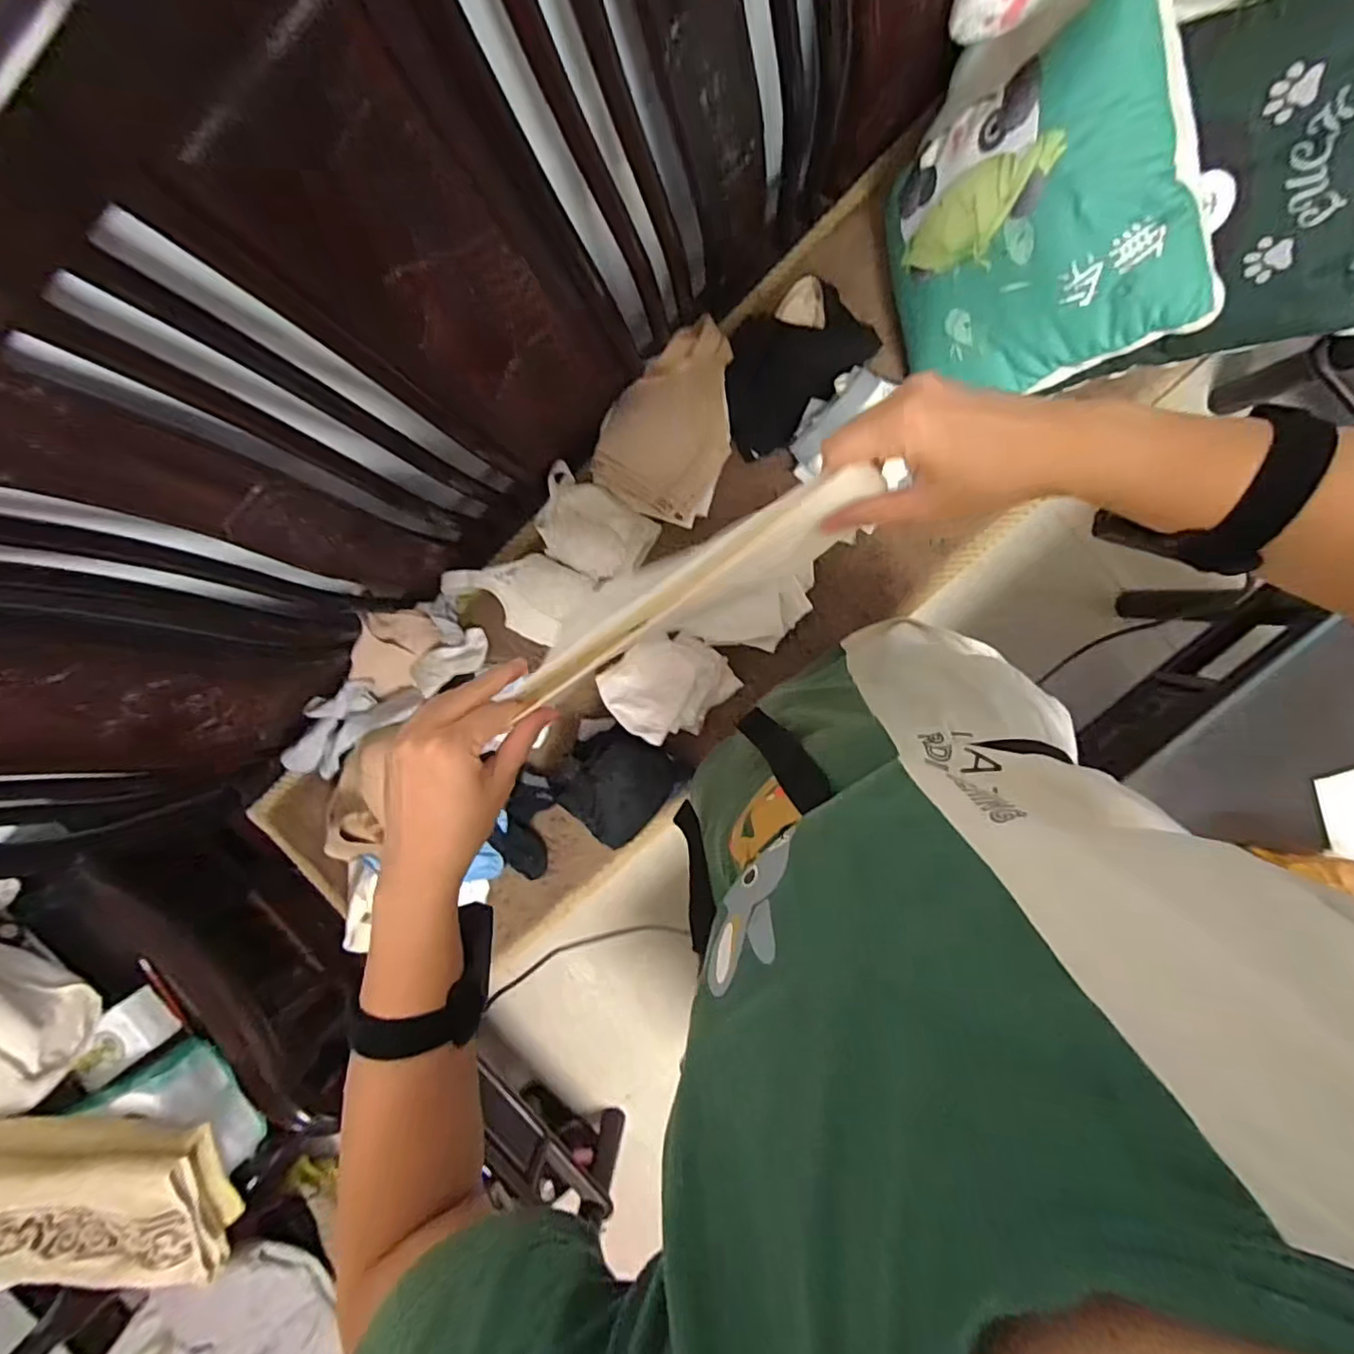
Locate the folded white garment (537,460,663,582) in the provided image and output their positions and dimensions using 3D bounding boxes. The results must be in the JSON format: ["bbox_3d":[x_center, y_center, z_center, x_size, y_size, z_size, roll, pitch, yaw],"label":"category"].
[{"bbox_3d":[-0.130,-0.219,0.911,0.179,0.021,0.122,32,99,1],"label":"folded white garment"}]

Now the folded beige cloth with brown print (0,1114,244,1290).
[{"bbox_3d":[-0.764,0.656,0.772,0.364,0.079,0.192,-2,97,6],"label":"folded beige cloth with brown print"}]

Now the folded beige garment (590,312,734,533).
[{"bbox_3d":[-0.011,-0.369,0.860,0.188,0.057,0.273,20,99,3],"label":"folded beige garment"}]

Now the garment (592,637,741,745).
[{"bbox_3d":[-0.017,0.012,0.912,0.167,0.056,0.171,42,99,-1],"label":"garment"}]

